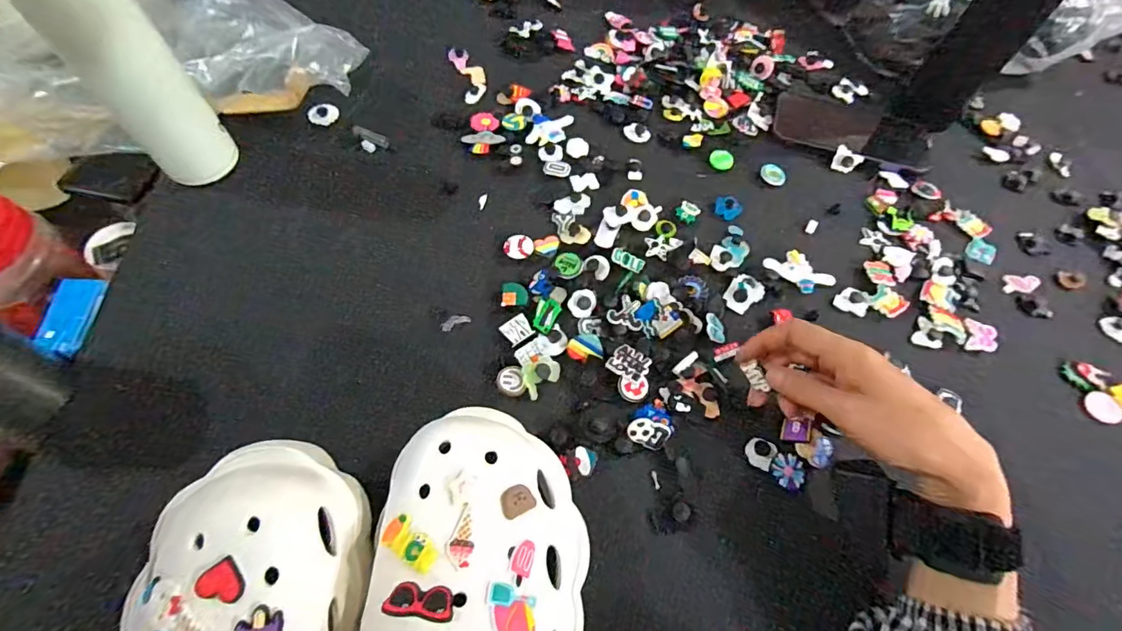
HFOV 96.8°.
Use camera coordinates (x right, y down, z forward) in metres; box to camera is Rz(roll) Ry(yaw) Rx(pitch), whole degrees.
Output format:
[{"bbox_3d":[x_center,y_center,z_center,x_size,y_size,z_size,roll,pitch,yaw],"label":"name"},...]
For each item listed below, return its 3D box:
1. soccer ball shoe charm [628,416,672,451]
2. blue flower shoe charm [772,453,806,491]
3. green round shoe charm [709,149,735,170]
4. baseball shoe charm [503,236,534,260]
[{"bbox_3d":[0.064,0.085,0.361,0.031,0.015,0.017,15,61,4],"label":"soccer ball shoe charm"},{"bbox_3d":[0.165,0.112,0.361,0.025,0.005,0.023,1,63,-1],"label":"blue flower shoe charm"},{"bbox_3d":[0.164,-0.159,0.509,0.023,0.004,0.024,2,61,-3],"label":"green round shoe charm"},{"bbox_3d":[-0.037,-0.061,0.445,0.025,0.004,0.027,2,61,-3],"label":"baseball shoe charm"}]

